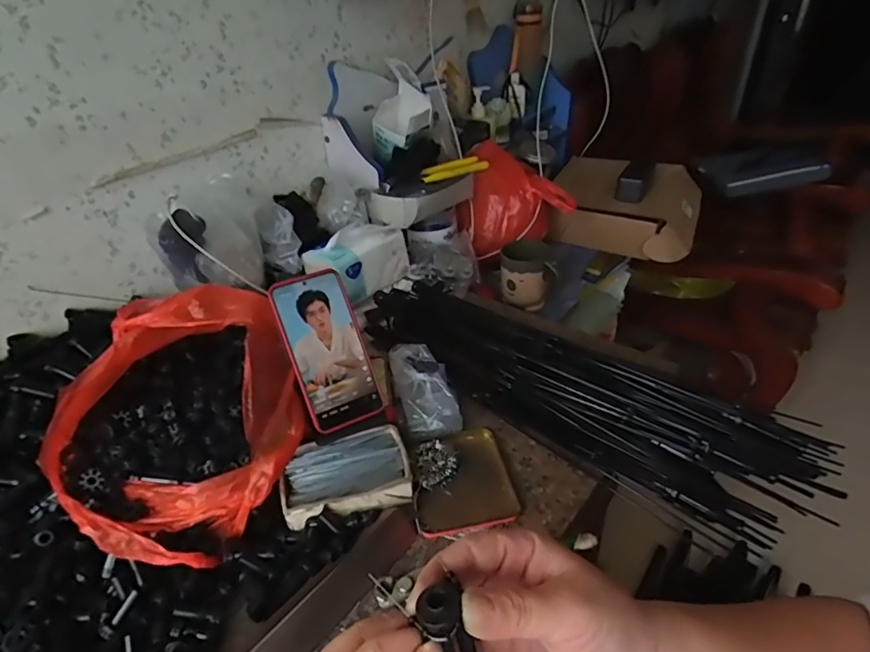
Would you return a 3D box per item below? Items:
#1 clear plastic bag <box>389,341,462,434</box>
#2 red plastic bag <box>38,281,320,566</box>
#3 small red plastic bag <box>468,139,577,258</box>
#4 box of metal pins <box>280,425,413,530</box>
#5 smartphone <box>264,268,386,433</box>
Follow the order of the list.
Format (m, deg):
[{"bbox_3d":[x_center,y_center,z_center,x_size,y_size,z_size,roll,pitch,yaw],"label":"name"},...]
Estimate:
[{"bbox_3d":[-0.011,0.069,0.606,0.071,0.049,0.126,-12,52,-19],"label":"clear plastic bag"},{"bbox_3d":[-0.257,0.078,0.511,0.246,0.133,0.233,23,40,25],"label":"red plastic bag"},{"bbox_3d":[0.157,-0.233,0.961,0.172,0.160,0.120,-8,36,-4],"label":"small red plastic bag"},{"bbox_3d":[-0.091,0.148,0.525,0.123,0.021,0.085,-9,37,-15],"label":"box of metal pins"},{"bbox_3d":[-0.114,0.024,0.543,0.078,0.163,0.010,-20,0,-22],"label":"smartphone"}]

